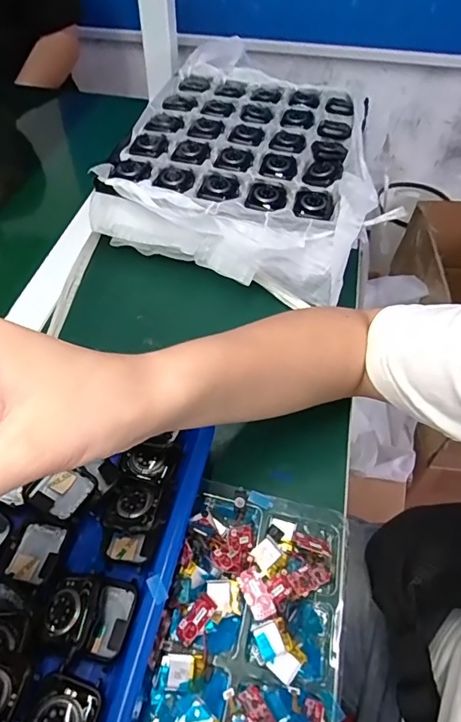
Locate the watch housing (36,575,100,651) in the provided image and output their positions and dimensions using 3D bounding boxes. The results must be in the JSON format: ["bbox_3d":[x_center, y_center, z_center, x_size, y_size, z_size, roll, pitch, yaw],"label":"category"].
[{"bbox_3d":[-0.094,0.145,0.273,0.032,0.015,0.038,13,53,9],"label":"watch housing"}]

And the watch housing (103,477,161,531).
[{"bbox_3d":[-0.064,0.095,0.310,0.033,0.014,0.036,8,53,5],"label":"watch housing"}]

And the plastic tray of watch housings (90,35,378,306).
[{"bbox_3d":[0.026,-0.234,0.534,0.271,0.072,0.336,14,54,10],"label":"plastic tray of watch housings"}]

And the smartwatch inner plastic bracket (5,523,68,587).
[{"bbox_3d":[-0.123,0.122,0.298,0.028,0.005,0.035,11,53,8],"label":"smartwatch inner plastic bracket"}]

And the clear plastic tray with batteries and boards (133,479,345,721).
[{"bbox_3d":[0.003,0.196,0.257,0.107,0.029,0.254,11,53,8],"label":"clear plastic tray with batteries and boards"}]

